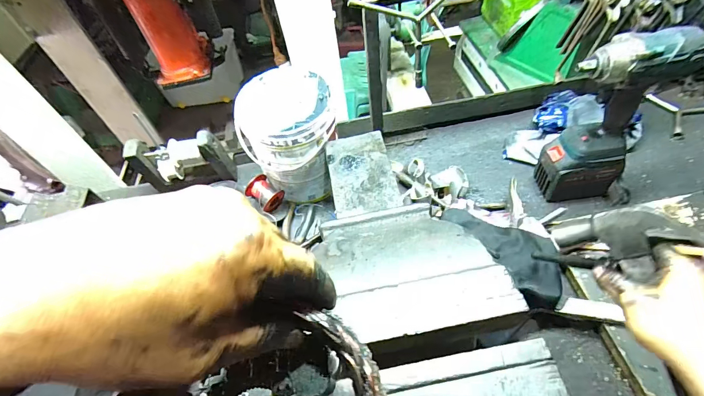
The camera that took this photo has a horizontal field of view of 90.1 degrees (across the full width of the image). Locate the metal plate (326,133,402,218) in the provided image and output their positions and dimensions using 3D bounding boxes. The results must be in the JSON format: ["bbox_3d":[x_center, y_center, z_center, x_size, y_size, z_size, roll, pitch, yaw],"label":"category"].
[{"bbox_3d":[0.015,-0.037,0.554,0.098,0.007,0.187,-10,51,-2],"label":"metal plate"}]

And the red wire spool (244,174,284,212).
[{"bbox_3d":[-0.171,-0.005,0.677,0.064,0.050,0.045,41,38,10],"label":"red wire spool"}]

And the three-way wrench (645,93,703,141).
[{"bbox_3d":[0.680,-0.186,0.748,0.144,0.014,0.117,-29,54,-16],"label":"three-way wrench"}]

